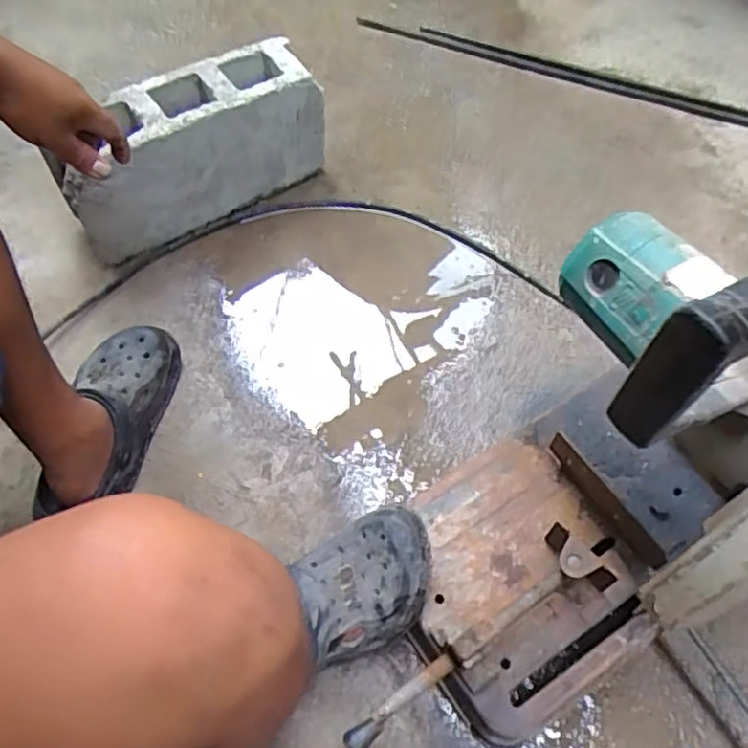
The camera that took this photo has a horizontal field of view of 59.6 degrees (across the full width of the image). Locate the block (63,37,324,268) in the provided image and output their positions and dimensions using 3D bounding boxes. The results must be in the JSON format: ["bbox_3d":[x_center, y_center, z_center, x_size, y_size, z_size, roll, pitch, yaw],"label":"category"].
[{"bbox_3d":[-0.274,-0.338,0.992,0.388,0.184,0.126,-35,64,-18],"label":"block"}]

